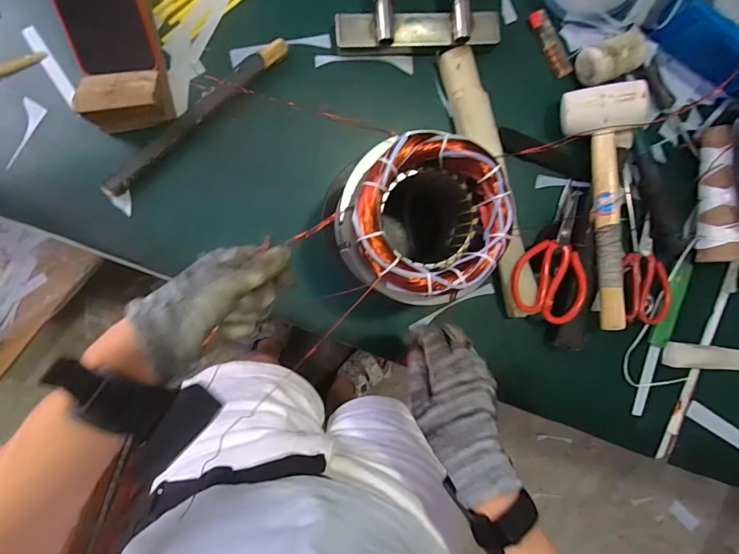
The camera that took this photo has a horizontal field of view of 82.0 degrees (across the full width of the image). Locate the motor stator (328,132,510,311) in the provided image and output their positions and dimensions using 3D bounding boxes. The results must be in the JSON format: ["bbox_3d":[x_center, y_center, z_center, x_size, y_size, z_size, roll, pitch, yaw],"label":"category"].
[{"bbox_3d":[0.039,-0.052,0.446,0.138,0.196,0.135,3,92,-6],"label":"motor stator"}]

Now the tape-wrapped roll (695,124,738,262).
[{"bbox_3d":[0.445,-0.104,0.548,0.049,0.037,0.176,-12,93,-7],"label":"tape-wrapped roll"}]

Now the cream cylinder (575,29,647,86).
[{"bbox_3d":[0.303,-0.273,0.530,0.083,0.041,0.048,-22,94,-5],"label":"cream cylinder"}]

